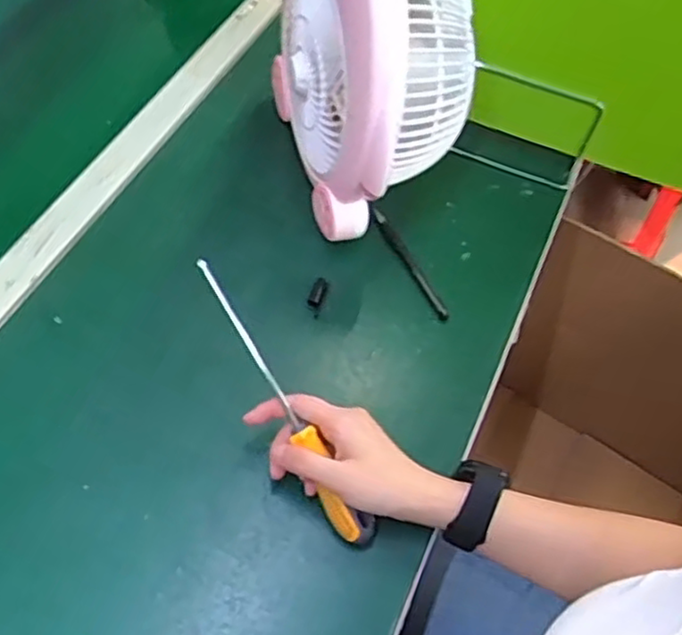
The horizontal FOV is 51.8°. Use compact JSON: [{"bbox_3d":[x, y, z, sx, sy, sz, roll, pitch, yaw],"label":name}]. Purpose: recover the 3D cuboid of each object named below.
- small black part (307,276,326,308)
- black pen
[{"bbox_3d":[-0.021,-0.023,0.641,0.012,0.007,0.030,19,60,7],"label":"small black part"},{"bbox_3d":[0.065,-0.053,0.667,0.013,0.007,0.136,-24,63,-17],"label":"black pen"}]

